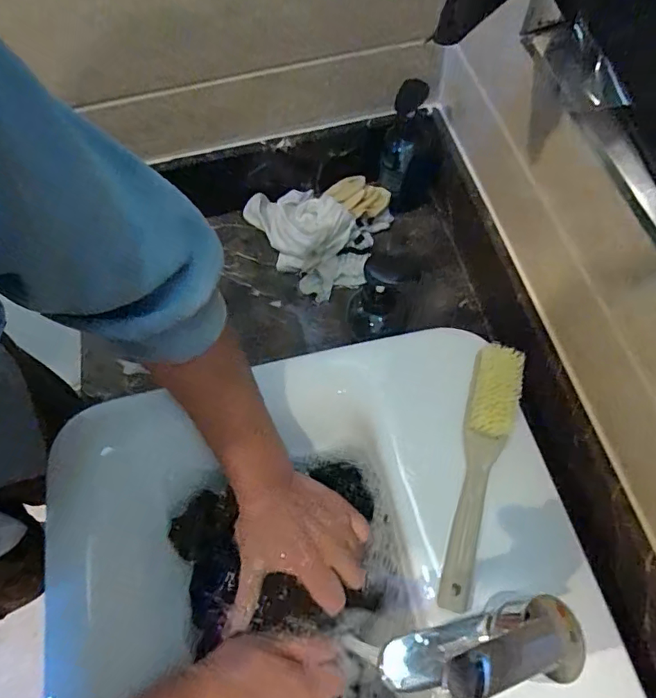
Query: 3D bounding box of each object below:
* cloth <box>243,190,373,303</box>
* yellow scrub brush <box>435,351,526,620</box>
[{"bbox_3d":[-0.025,-0.152,0.679,0.110,0.071,0.185,-41,68,-16],"label":"cloth"},{"bbox_3d":[0.131,0.102,0.449,0.044,0.038,0.231,14,65,10],"label":"yellow scrub brush"}]

